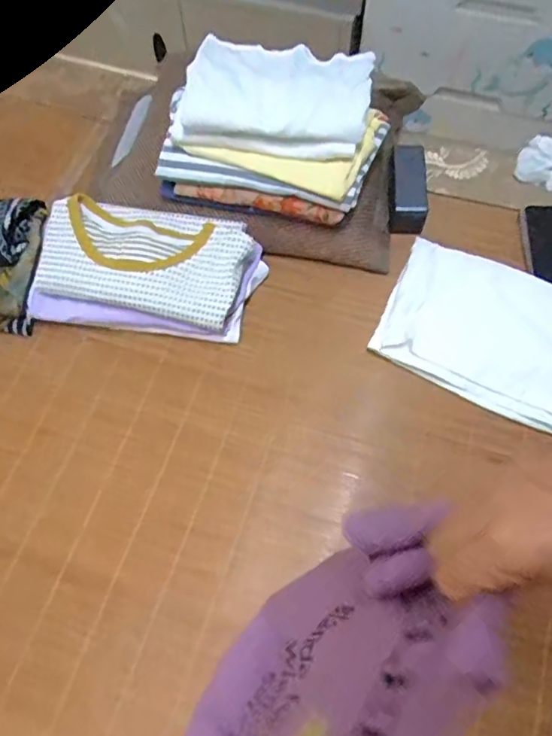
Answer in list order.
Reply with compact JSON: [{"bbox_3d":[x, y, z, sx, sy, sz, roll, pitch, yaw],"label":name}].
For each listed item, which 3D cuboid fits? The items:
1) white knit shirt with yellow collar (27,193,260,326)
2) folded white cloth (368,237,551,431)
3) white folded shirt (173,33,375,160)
[{"bbox_3d":[-0.178,-0.151,0.735,0.275,0.031,0.149,13,66,8],"label":"white knit shirt with yellow collar"},{"bbox_3d":[0.287,-0.046,0.716,0.284,0.042,0.191,23,70,12],"label":"folded white cloth"},{"bbox_3d":[-0.002,-0.353,0.714,0.243,0.047,0.160,11,66,7],"label":"white folded shirt"}]

